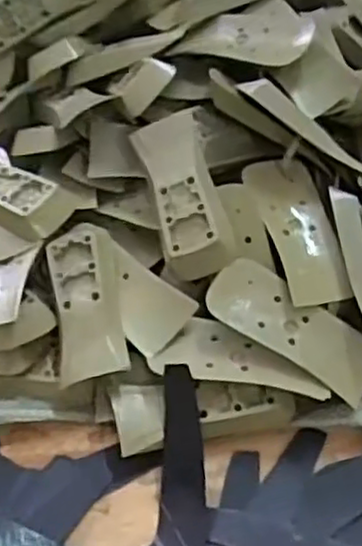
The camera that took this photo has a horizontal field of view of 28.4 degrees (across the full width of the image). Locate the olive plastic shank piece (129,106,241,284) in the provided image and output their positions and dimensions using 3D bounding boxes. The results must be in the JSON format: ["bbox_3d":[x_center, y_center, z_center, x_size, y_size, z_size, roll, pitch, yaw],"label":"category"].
[{"bbox_3d":[0.002,-0.051,0.452,0.042,0.022,0.107,-12,72,-10],"label":"olive plastic shank piece"}]

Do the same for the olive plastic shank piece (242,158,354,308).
[{"bbox_3d":[0.072,-0.028,0.451,0.042,0.022,0.100,-10,54,-11],"label":"olive plastic shank piece"}]

